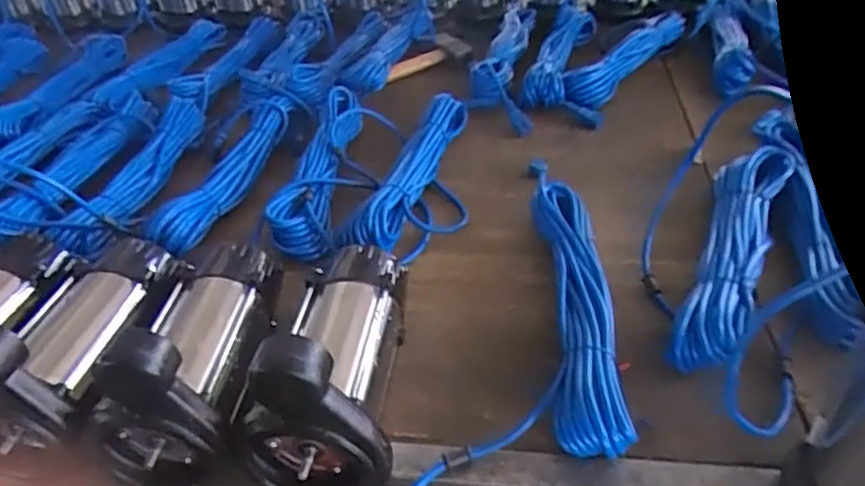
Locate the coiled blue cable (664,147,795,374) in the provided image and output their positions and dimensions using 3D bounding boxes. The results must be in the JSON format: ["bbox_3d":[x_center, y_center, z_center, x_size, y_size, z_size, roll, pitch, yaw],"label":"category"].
[{"bbox_3d":[0.319,0.006,0.690,0.078,0.070,0.342,18,44,25],"label":"coiled blue cable"}]

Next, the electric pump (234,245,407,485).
[{"bbox_3d":[-0.092,0.083,0.555,0.118,0.156,0.223,-3,39,2],"label":"electric pump"}]

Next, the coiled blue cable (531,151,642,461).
[{"bbox_3d":[0.145,0.043,0.666,0.068,0.052,0.390,-1,39,5],"label":"coiled blue cable"}]

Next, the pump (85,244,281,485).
[{"bbox_3d":[-0.218,0.077,0.570,0.114,0.155,0.224,-2,39,3],"label":"pump"}]

